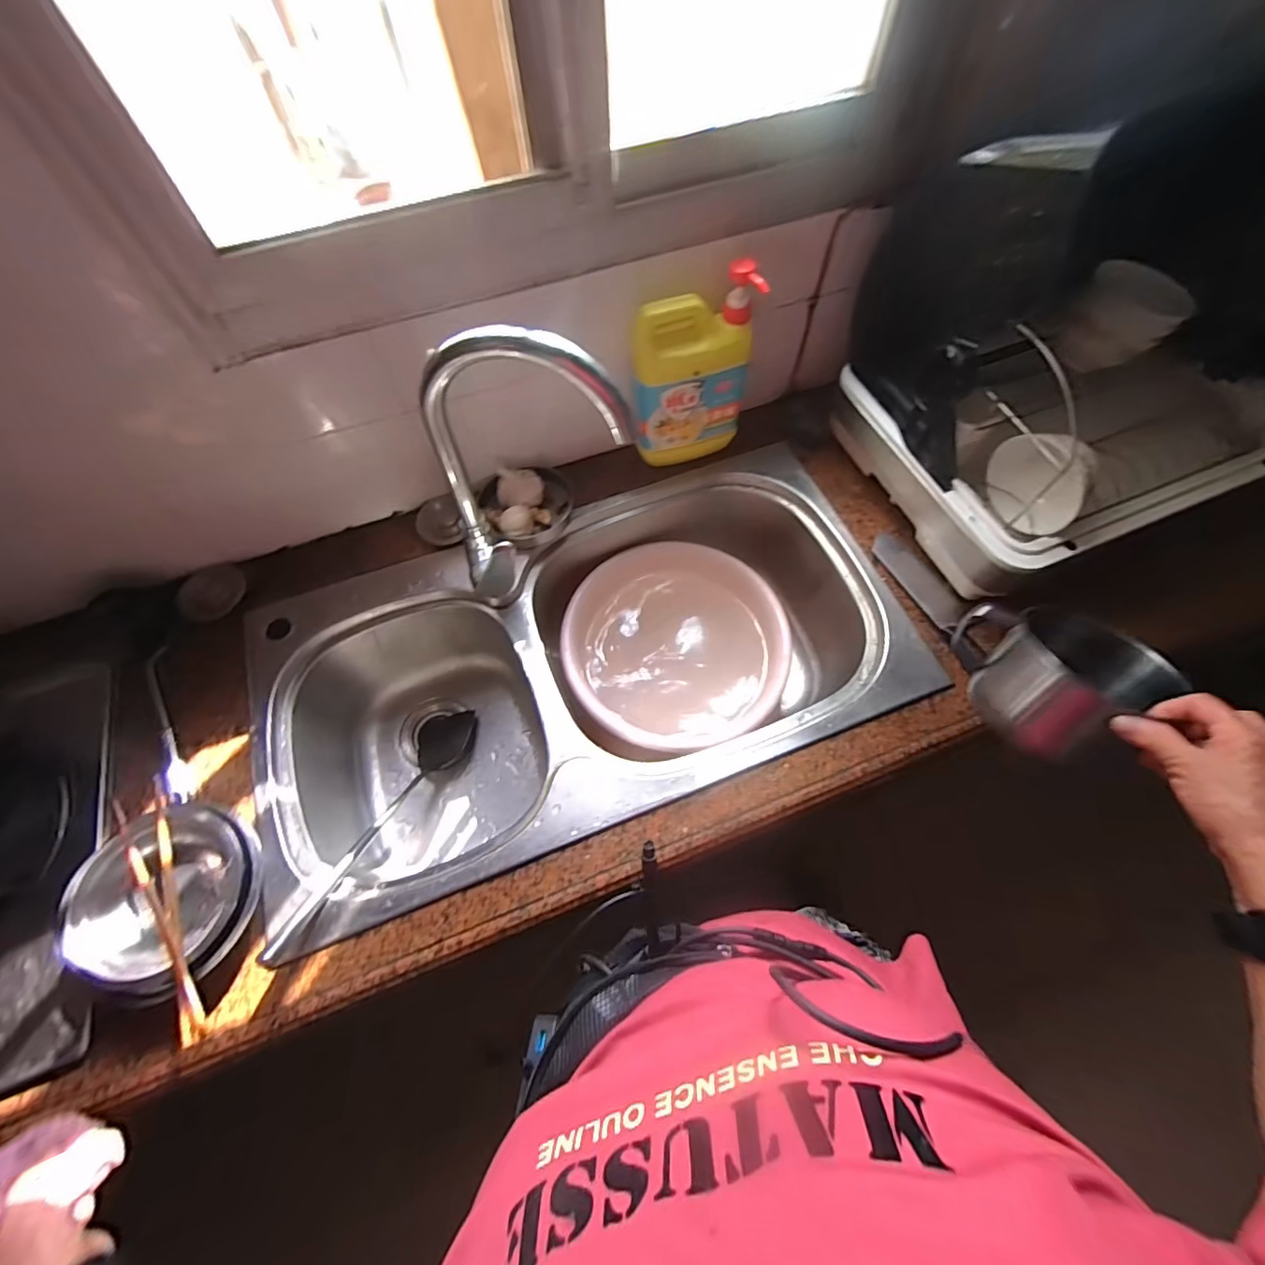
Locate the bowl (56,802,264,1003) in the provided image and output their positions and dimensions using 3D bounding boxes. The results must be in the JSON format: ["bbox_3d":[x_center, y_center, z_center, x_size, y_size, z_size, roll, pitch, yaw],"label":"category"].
[{"bbox_3d":[-0.425,0.247,0.499,0.143,0.085,0.158,-1,64,1],"label":"bowl"}]

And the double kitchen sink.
[{"bbox_3d":[-0.052,0.056,0.721,0.750,0.194,0.400,-20,66,-8],"label":"double kitchen sink"}]

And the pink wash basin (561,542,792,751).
[{"bbox_3d":[0.062,0.029,0.781,0.301,0.113,0.291,-1,64,1],"label":"pink wash basin"}]

